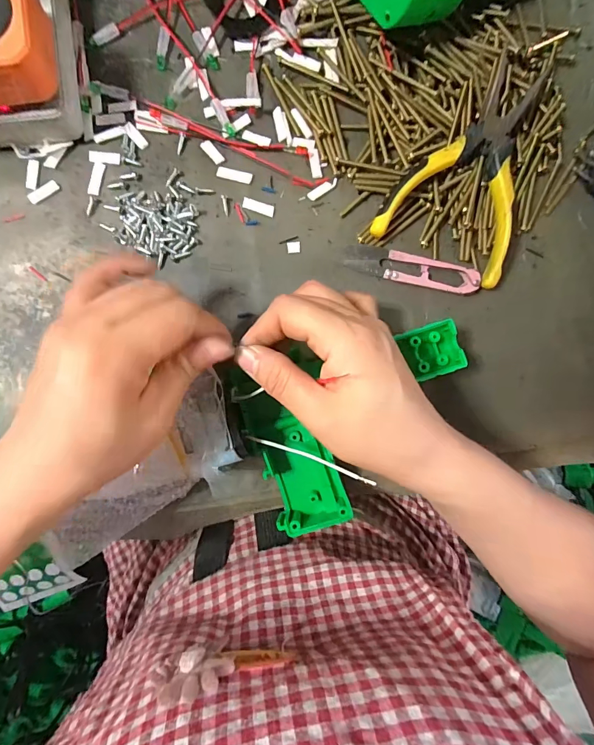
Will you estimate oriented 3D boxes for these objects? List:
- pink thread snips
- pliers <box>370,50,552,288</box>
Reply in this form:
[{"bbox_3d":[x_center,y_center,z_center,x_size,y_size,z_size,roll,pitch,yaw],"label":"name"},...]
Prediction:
[{"bbox_3d":[0.083,-0.076,0.277,0.099,0.009,0.020,12,88,-2],"label":"pink thread snips"},{"bbox_3d":[0.125,-0.142,0.268,0.095,0.032,0.136,25,88,-2],"label":"pliers"}]

